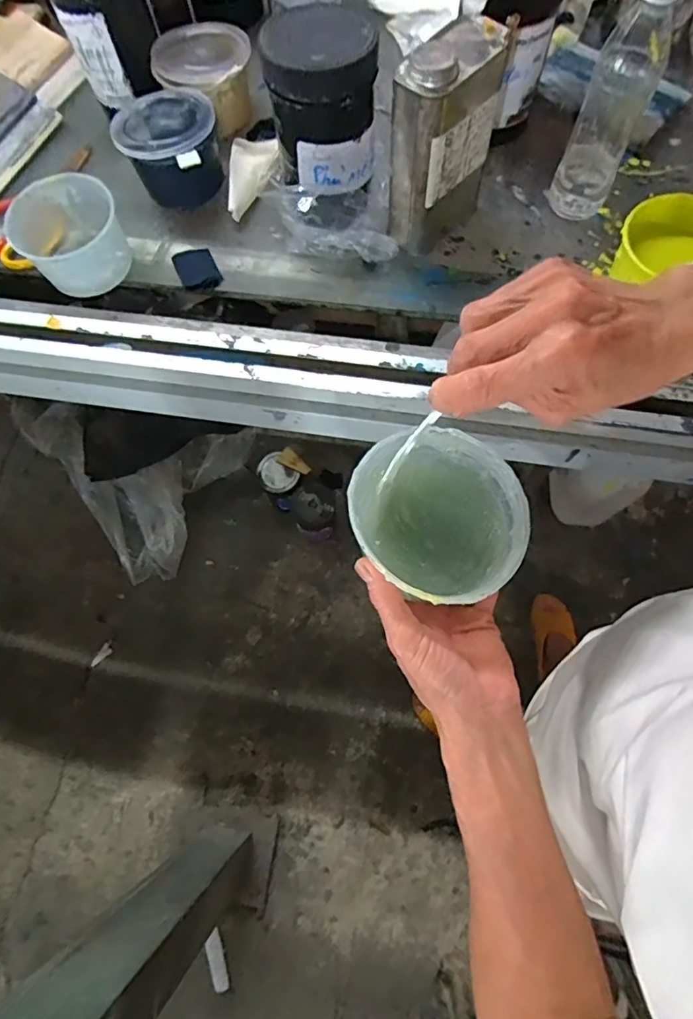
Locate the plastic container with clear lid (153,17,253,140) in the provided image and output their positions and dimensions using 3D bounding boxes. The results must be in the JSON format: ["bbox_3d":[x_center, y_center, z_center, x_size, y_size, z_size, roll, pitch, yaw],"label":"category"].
[{"bbox_3d":[-0.171,-0.524,0.635,0.109,0.065,0.106,-3,71,2],"label":"plastic container with clear lid"}]

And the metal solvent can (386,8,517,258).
[{"bbox_3d":[0.097,-0.363,0.520,0.066,0.172,0.112,43,78,15],"label":"metal solvent can"}]

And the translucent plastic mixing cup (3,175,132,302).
[{"bbox_3d":[-0.302,-0.303,0.579,0.105,0.064,0.115,-1,71,2],"label":"translucent plastic mixing cup"}]

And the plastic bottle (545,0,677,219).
[{"bbox_3d":[0.261,-0.399,0.501,0.059,0.201,0.073,26,74,11],"label":"plastic bottle"}]

